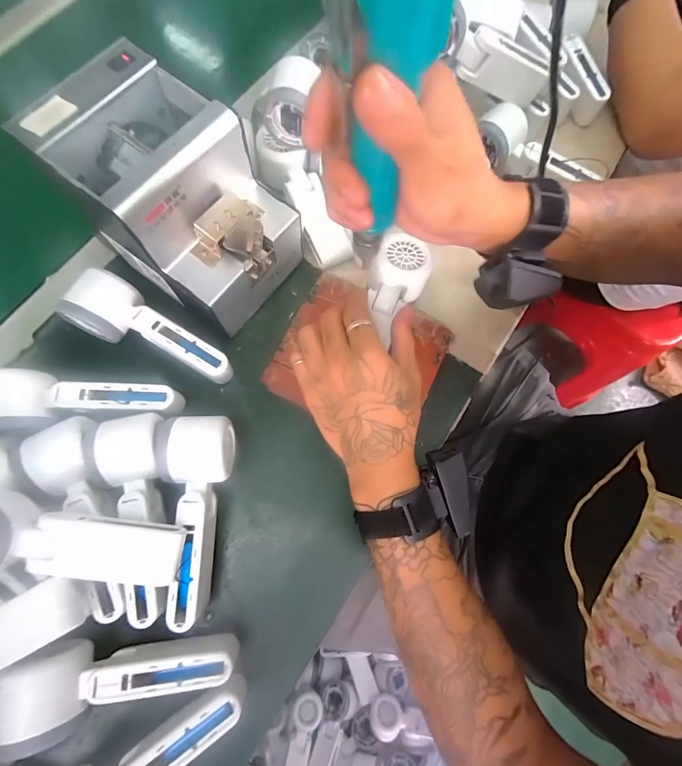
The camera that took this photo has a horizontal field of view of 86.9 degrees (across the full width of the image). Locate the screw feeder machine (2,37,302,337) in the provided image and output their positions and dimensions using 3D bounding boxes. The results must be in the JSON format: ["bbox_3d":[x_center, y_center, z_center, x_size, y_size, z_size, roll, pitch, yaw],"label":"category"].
[{"bbox_3d":[-0.139,-0.157,0.325,0.164,0.138,0.120,36,77,7],"label":"screw feeder machine"}]

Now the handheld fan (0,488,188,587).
[{"bbox_3d":[-0.206,0.119,0.270,0.163,0.047,0.048,15,75,-15],"label":"handheld fan"}]

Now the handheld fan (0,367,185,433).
[{"bbox_3d":[-0.231,0.022,0.323,0.155,0.055,0.058,5,75,-1],"label":"handheld fan"}]

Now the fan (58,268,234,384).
[{"bbox_3d":[-0.176,-0.053,0.337,0.159,0.044,0.056,24,76,4],"label":"fan"}]

